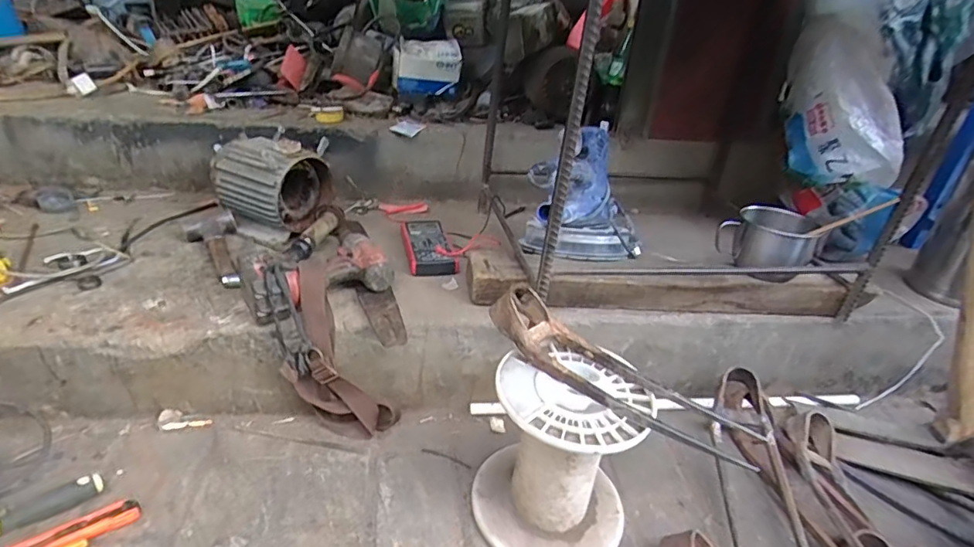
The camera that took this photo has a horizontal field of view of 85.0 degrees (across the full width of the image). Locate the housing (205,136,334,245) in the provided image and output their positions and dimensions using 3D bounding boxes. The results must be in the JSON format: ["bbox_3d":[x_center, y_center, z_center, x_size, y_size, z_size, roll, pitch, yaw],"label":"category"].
[{"bbox_3d":[-0.433,-0.184,1.075,0.174,0.171,0.158,17,30,20],"label":"housing"}]

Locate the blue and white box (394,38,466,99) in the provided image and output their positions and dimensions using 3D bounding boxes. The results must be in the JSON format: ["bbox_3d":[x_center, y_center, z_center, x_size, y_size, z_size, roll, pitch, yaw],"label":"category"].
[{"bbox_3d":[-0.146,-0.519,1.358,0.182,0.127,0.097,0,28,-10],"label":"blue and white box"}]

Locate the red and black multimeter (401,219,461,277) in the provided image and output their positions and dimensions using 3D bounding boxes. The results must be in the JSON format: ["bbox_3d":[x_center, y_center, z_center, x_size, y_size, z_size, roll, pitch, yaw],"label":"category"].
[{"bbox_3d":[-0.118,-0.055,1.047,0.087,0.033,0.186,-3,29,-17],"label":"red and black multimeter"}]

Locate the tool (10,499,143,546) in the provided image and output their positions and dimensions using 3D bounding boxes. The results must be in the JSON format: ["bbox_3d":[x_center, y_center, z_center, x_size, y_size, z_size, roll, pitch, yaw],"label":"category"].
[{"bbox_3d":[-0.520,0.325,0.658,0.153,0.016,0.044,-19,36,-38],"label":"tool"}]

